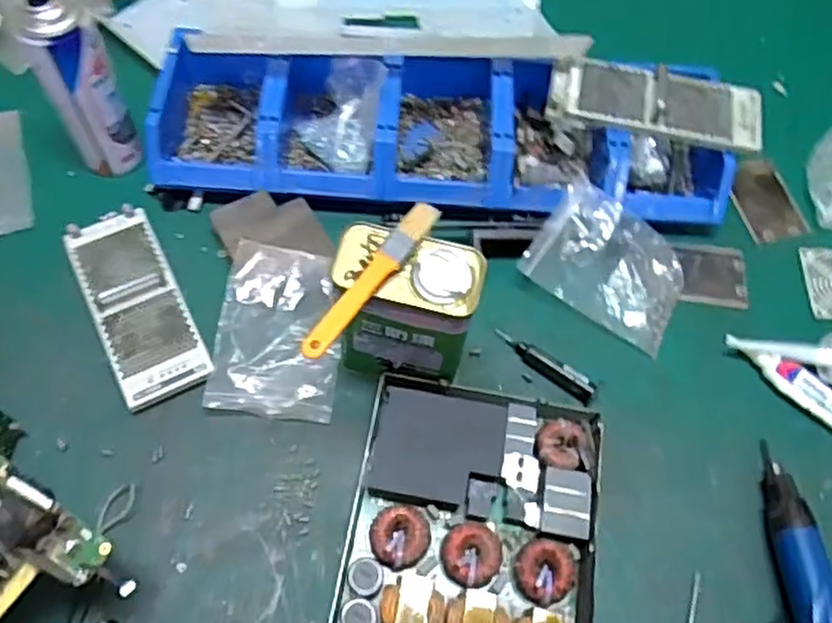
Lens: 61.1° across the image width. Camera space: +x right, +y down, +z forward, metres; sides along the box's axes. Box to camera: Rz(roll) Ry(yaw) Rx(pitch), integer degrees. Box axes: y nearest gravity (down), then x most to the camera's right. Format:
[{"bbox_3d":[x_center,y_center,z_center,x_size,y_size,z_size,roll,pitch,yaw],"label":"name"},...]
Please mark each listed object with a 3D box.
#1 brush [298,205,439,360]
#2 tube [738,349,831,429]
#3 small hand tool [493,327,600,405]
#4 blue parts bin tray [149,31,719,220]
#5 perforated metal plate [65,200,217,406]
[{"bbox_3d":[-0.034,-0.027,0.540,0.022,0.010,0.156,33,65,12],"label":"brush"},{"bbox_3d":[0.387,0.078,0.697,0.131,0.011,0.033,41,67,16],"label":"tube"},{"bbox_3d":[0.129,0.053,0.701,0.110,0.009,0.024,33,65,12],"label":"small hand tool"},{"bbox_3d":[0.030,-0.205,0.781,0.608,0.081,0.204,6,63,-1],"label":"blue parts bin tray"},{"bbox_3d":[-0.281,-0.013,0.706,0.082,0.011,0.226,-24,67,-15],"label":"perforated metal plate"}]

